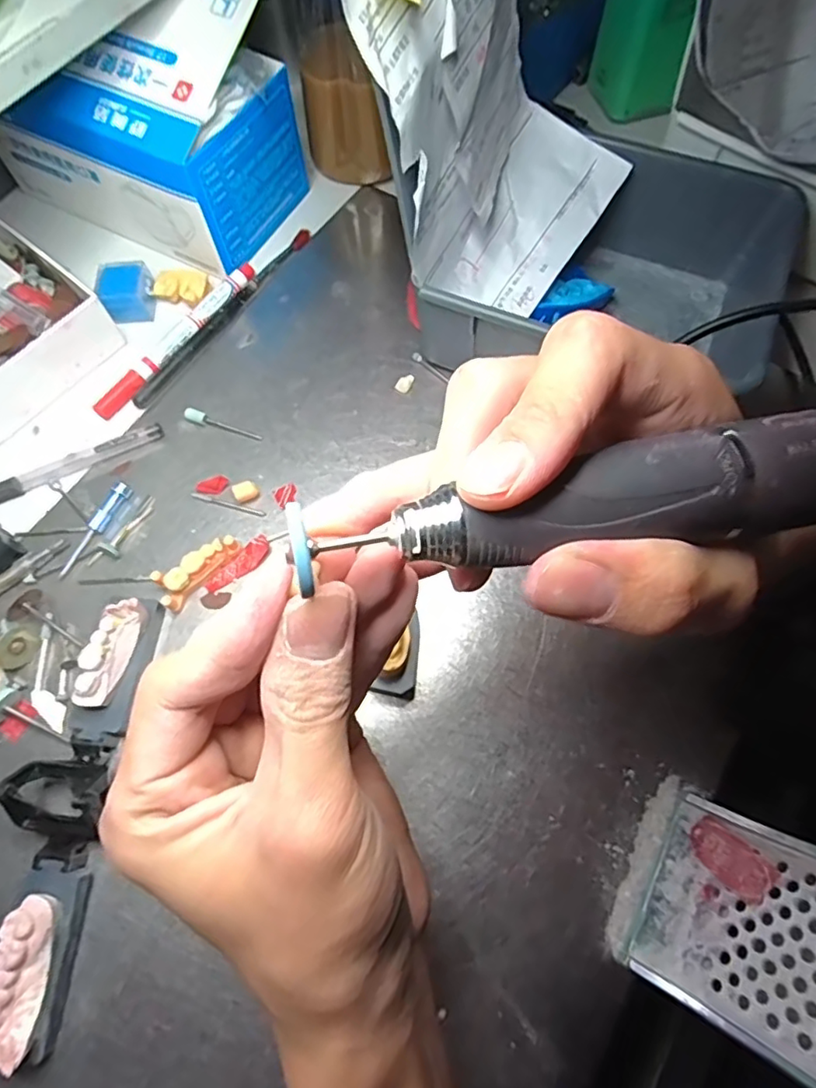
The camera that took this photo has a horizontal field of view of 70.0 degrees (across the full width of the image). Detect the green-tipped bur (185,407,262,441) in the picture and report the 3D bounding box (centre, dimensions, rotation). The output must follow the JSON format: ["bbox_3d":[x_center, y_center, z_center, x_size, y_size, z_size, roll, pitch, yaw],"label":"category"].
[{"bbox_3d":[-0.108,-0.069,0.339,0.048,0.004,0.007,19,70,9],"label":"green-tipped bur"}]

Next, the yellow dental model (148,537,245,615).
[{"bbox_3d":[-0.110,0.011,0.301,0.018,0.016,0.047,39,74,15],"label":"yellow dental model"}]

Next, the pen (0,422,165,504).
[{"bbox_3d":[-0.204,-0.042,0.331,0.131,0.009,0.015,-25,70,-8],"label":"pen"}]

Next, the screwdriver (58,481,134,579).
[{"bbox_3d":[-0.170,-0.008,0.316,0.008,0.009,0.058,27,72,11],"label":"screwdriver"}]

